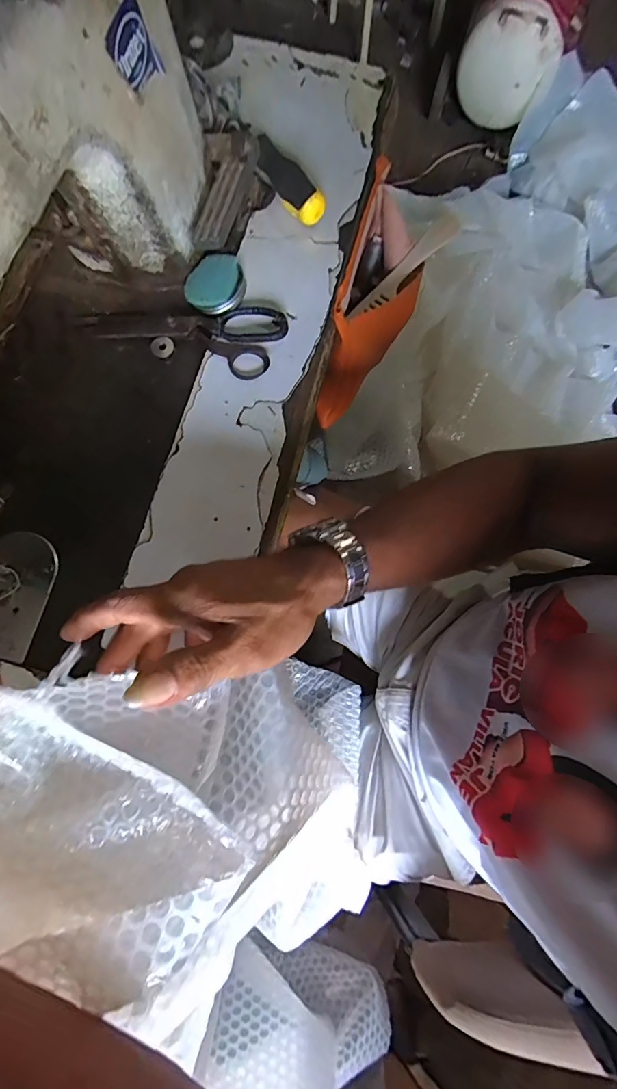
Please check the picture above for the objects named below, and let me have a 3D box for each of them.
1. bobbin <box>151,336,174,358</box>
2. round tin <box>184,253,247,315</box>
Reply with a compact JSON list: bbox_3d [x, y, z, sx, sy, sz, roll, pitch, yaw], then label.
[{"bbox_3d":[-0.133,-0.181,0.403,0.020,0.007,0.018,-29,79,-7],"label":"bobbin"},{"bbox_3d":[-0.086,-0.240,0.406,0.055,0.015,0.050,0,77,-1],"label":"round tin"}]

